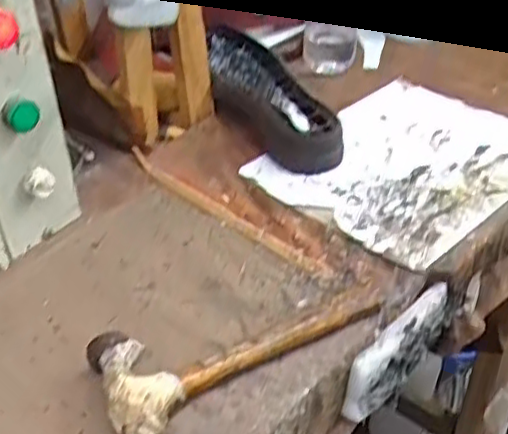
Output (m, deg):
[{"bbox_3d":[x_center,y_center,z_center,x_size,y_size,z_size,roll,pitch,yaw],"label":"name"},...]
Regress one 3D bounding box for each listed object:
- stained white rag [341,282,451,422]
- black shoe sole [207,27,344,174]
[{"bbox_3d":[0.128,0.117,0.600,0.024,0.062,0.138,34,72,34],"label":"stained white rag"},{"bbox_3d":[0.009,-0.143,0.807,0.093,0.067,0.243,-22,44,-26],"label":"black shoe sole"}]

